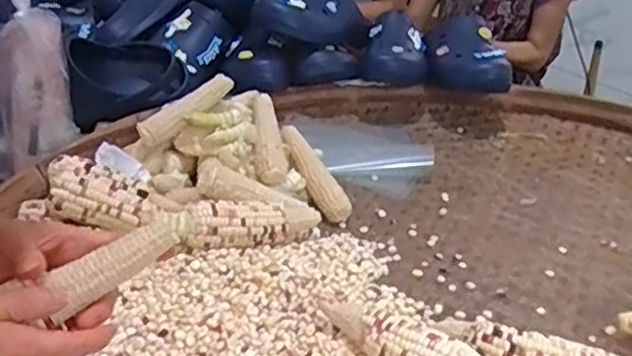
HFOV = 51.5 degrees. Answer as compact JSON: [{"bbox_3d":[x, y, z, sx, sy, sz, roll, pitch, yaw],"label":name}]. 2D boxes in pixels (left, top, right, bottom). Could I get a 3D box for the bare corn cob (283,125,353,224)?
[{"bbox_3d":[-0.002,-0.010,0.891,0.037,0.030,0.154,-12,57,-33],"label":"bare corn cob"}]

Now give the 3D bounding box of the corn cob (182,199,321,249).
[{"bbox_3d":[-0.074,0.049,0.765,0.168,0.044,0.048,-5,29,-21],"label":"corn cob"}]

